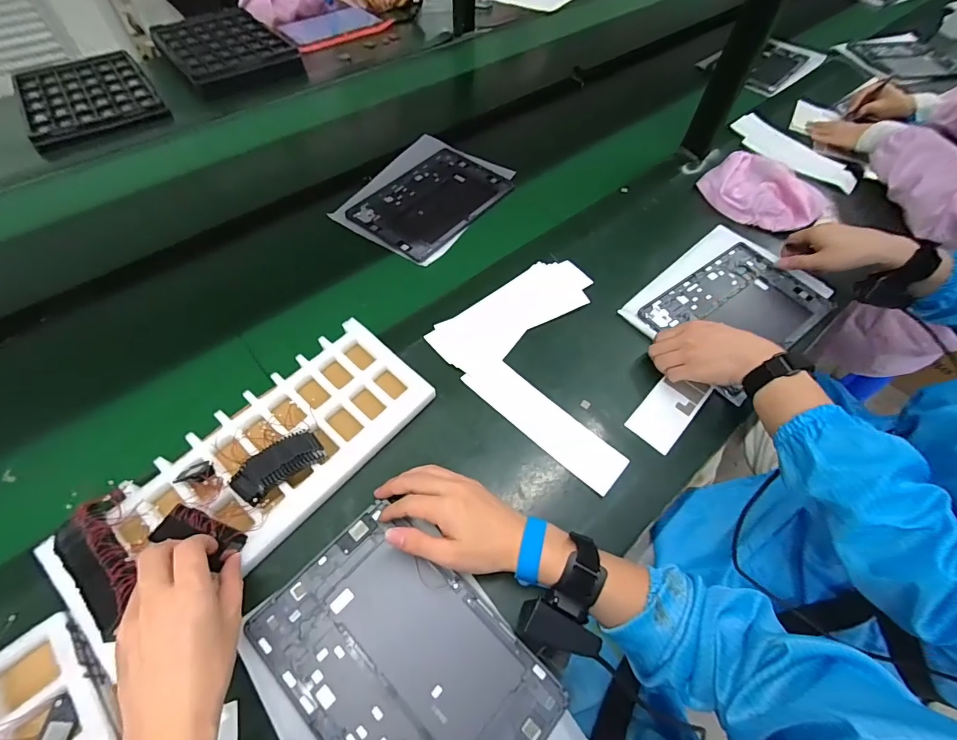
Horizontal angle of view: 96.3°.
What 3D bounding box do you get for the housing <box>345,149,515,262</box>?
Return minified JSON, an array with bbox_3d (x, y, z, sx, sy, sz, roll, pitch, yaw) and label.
[{"bbox_3d":[-0.078,-0.292,0.735,0.172,0.007,0.257,34,64,17],"label":"housing"}]

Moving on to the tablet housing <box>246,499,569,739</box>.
[{"bbox_3d":[-0.066,0.263,0.384,0.251,0.008,0.163,40,65,19],"label":"tablet housing"}]

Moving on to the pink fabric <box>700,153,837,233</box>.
[{"bbox_3d":[0.497,-0.318,0.761,0.177,0.042,0.184,-14,61,-11],"label":"pink fabric"}]

